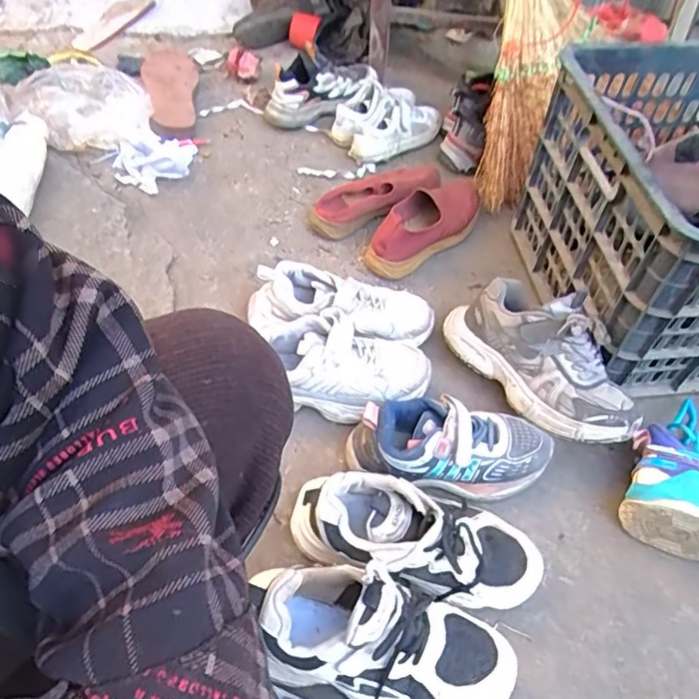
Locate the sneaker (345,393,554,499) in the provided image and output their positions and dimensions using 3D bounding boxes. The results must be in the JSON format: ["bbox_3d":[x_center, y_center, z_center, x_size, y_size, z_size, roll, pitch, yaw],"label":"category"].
[{"bbox_3d":[0.110,0.101,0.618,0.221,0.071,0.087,5,52,3],"label":"sneaker"}]

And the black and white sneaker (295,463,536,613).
[{"bbox_3d":[0.066,0.182,0.561,0.242,0.097,0.096,11,53,8],"label":"black and white sneaker"}]

